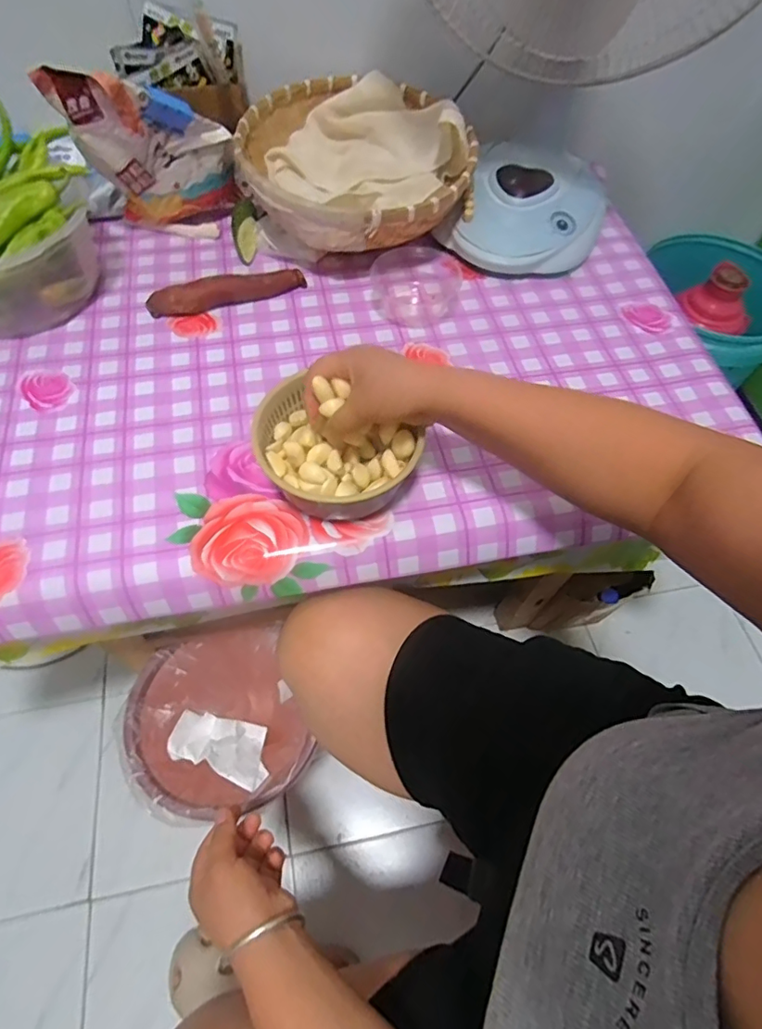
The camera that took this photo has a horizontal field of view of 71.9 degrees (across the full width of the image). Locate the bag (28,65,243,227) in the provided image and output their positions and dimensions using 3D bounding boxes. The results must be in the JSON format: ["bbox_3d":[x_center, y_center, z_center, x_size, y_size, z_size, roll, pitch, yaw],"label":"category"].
[{"bbox_3d":[-0.272,-0.448,0.640,0.163,0.233,0.085,-23,76,-2],"label":"bag"}]

